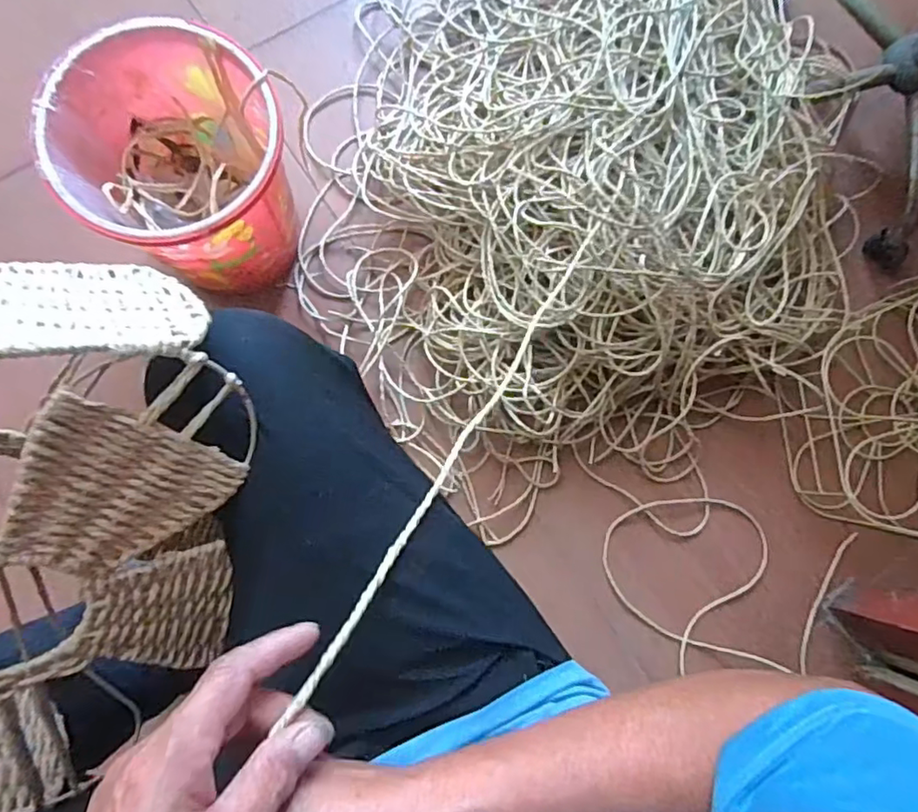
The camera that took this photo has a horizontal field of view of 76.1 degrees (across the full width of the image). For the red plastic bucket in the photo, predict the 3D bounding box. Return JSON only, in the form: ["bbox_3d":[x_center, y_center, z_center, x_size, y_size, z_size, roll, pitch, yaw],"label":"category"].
[{"bbox_3d":[-0.322,-0.280,0.737,0.231,0.267,0.234,1,82,-4],"label":"red plastic bucket"}]

